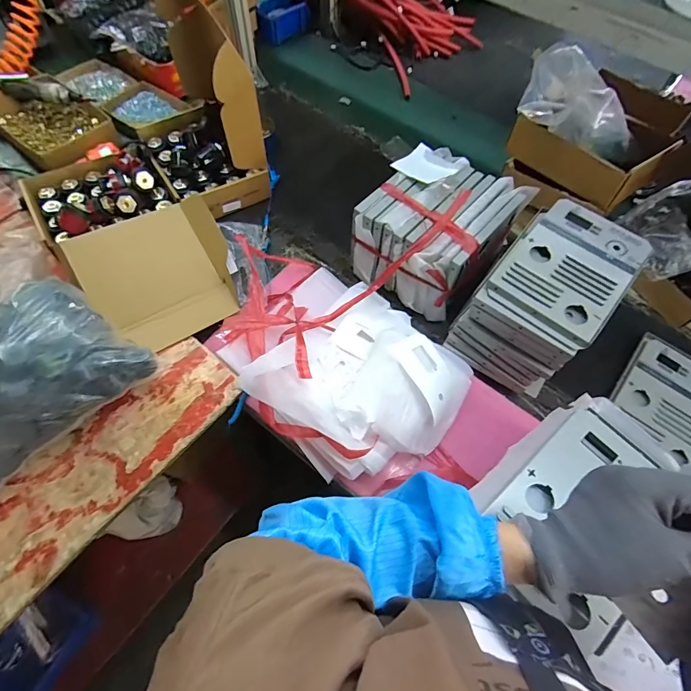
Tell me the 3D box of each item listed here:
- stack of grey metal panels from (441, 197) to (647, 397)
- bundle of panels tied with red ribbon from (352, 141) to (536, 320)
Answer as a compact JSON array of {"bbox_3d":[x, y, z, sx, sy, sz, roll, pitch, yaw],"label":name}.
[{"bbox_3d":[0.313,-0.073,0.634,0.166,0.168,0.236,39,68,16],"label":"stack of grey metal panels"},{"bbox_3d":[0.159,-0.206,0.740,0.219,0.170,0.261,35,67,15],"label":"bundle of panels tied with red ribbon"}]

